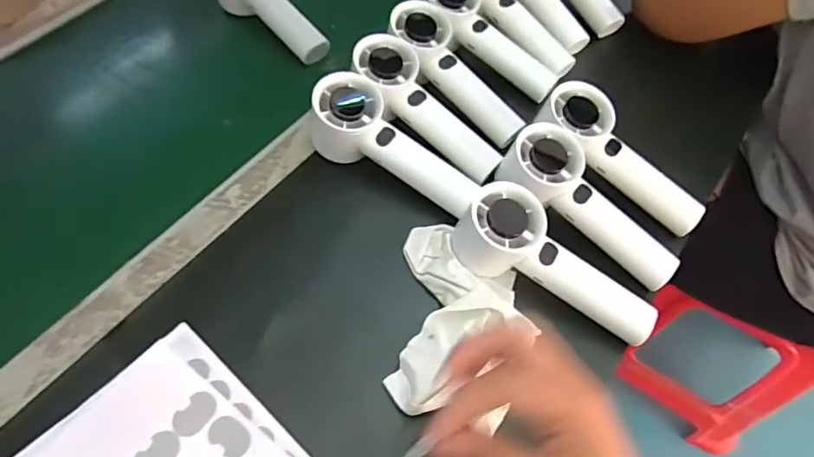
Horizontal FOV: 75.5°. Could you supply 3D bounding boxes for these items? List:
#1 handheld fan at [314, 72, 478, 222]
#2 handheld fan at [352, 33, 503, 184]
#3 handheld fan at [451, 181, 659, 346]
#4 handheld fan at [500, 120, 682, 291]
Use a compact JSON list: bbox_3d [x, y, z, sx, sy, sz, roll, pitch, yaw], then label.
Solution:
[{"bbox_3d":[-0.013,-0.063,0.435,0.154,0.049,0.055,36,63,7],"label":"handheld fan"},{"bbox_3d":[0.016,-0.102,0.461,0.155,0.035,0.045,46,66,1],"label":"handheld fan"},{"bbox_3d":[0.109,0.031,0.395,0.157,0.053,0.057,34,62,3],"label":"handheld fan"},{"bbox_3d":[0.145,-0.015,0.422,0.160,0.035,0.057,45,66,5],"label":"handheld fan"}]

